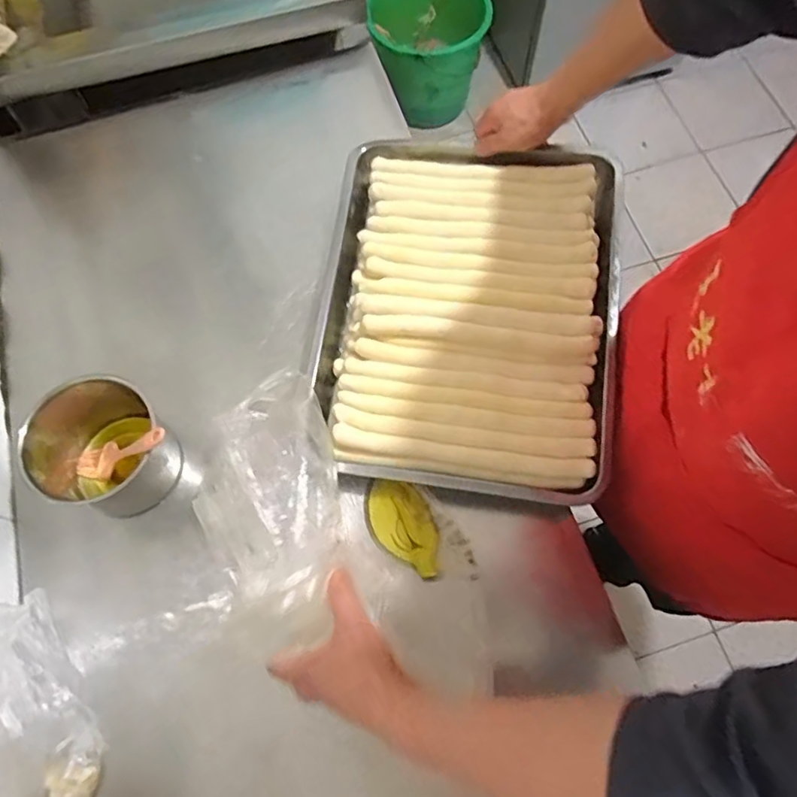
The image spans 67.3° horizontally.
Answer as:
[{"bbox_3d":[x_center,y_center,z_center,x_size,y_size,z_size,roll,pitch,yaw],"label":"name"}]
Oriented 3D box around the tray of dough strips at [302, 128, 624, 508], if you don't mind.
[{"bbox_3d":[0.079,-0.109,0.701,0.329,0.065,0.427,7,70,5],"label":"tray of dough strips"}]

